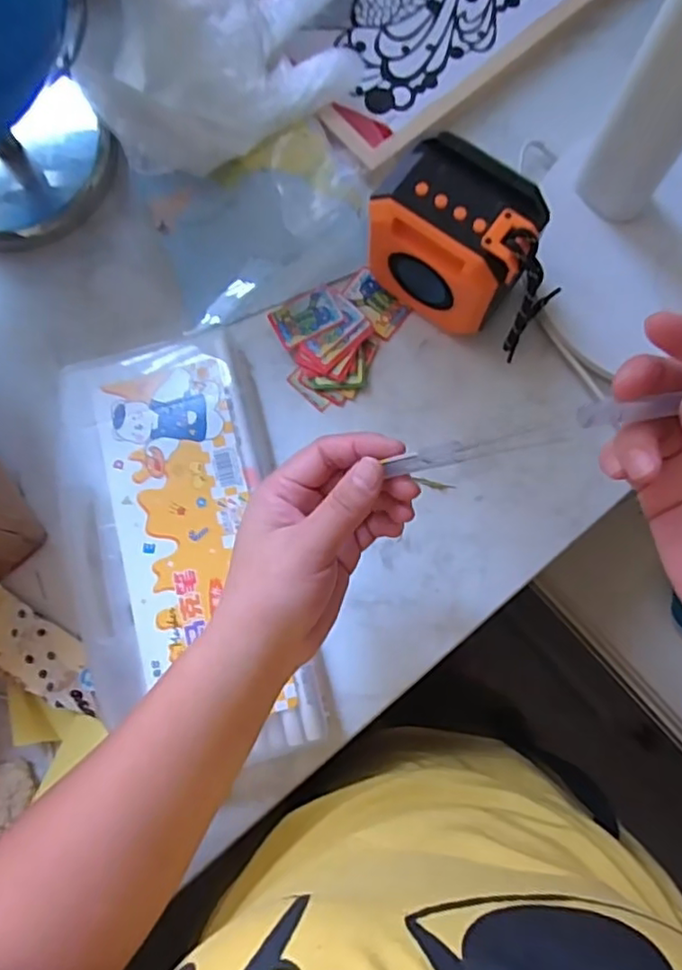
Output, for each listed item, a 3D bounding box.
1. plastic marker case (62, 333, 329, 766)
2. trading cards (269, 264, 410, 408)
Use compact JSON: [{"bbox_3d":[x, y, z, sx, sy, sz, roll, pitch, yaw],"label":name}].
[{"bbox_3d":[-0.109,0.036,0.415,0.138,0.031,0.286,-13,80,-1],"label":"plastic marker case"},{"bbox_3d":[0.002,-0.111,0.446,0.097,0.016,0.081,-33,81,-4],"label":"trading cards"}]

